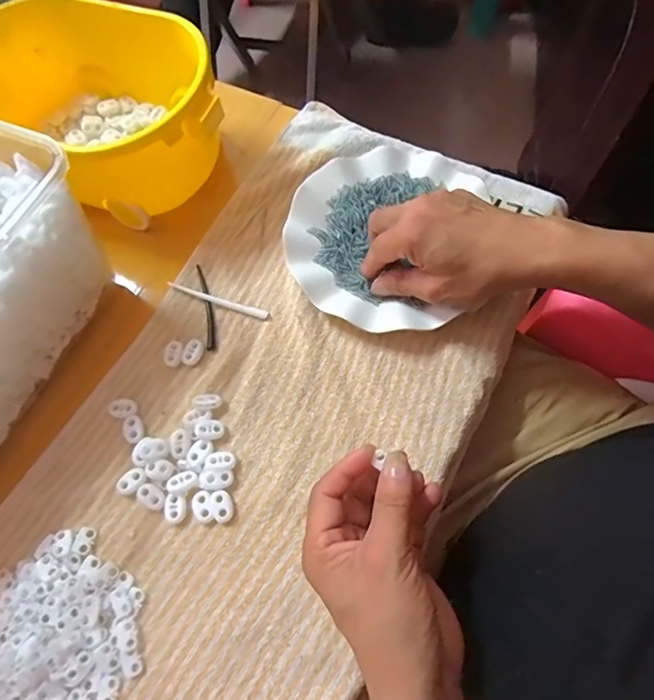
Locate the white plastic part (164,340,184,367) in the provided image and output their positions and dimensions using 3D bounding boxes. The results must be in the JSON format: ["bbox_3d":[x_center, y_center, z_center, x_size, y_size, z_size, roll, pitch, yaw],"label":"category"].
[{"bbox_3d":[-0.127,0.002,0.396,0.014,0.004,0.023,5,67,5],"label":"white plastic part"}]

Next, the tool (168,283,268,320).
[{"bbox_3d":[-0.095,-0.043,0.413,0.092,0.007,0.008,17,68,10],"label":"tool"}]

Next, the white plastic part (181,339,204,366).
[{"bbox_3d":[-0.111,0.002,0.394,0.016,0.004,0.022,20,69,11],"label":"white plastic part"}]

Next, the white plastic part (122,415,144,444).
[{"bbox_3d":[-0.151,0.062,0.372,0.015,0.004,0.024,-26,68,-8],"label":"white plastic part"}]

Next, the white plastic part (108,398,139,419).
[{"bbox_3d":[-0.161,0.046,0.378,0.021,0.004,0.016,8,67,6],"label":"white plastic part"}]

